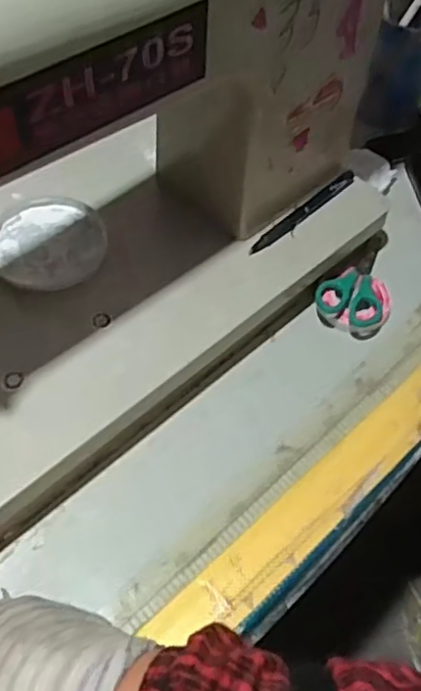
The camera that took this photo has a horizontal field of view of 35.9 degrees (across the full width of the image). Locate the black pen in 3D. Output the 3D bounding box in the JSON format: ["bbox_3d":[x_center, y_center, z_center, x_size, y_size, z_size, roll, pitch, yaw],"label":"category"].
[{"bbox_3d":[0.079,-0.111,0.536,0.012,0.009,0.123,40,64,21],"label":"black pen"}]

